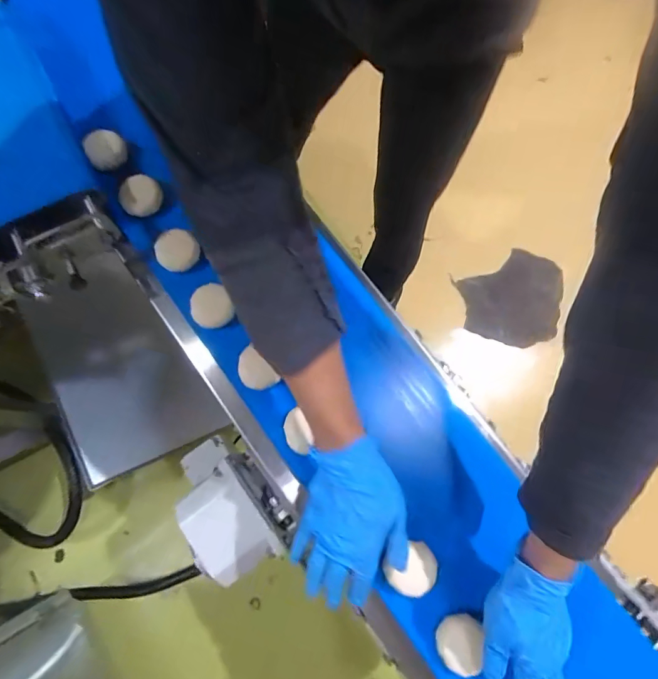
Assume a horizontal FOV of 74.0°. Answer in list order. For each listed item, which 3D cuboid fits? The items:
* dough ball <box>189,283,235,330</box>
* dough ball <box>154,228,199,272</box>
[{"bbox_3d":[-0.142,-0.038,0.518,0.047,0.020,0.048,0,78,1],"label":"dough ball"},{"bbox_3d":[-0.185,-0.108,0.527,0.047,0.019,0.048,0,78,1],"label":"dough ball"}]

